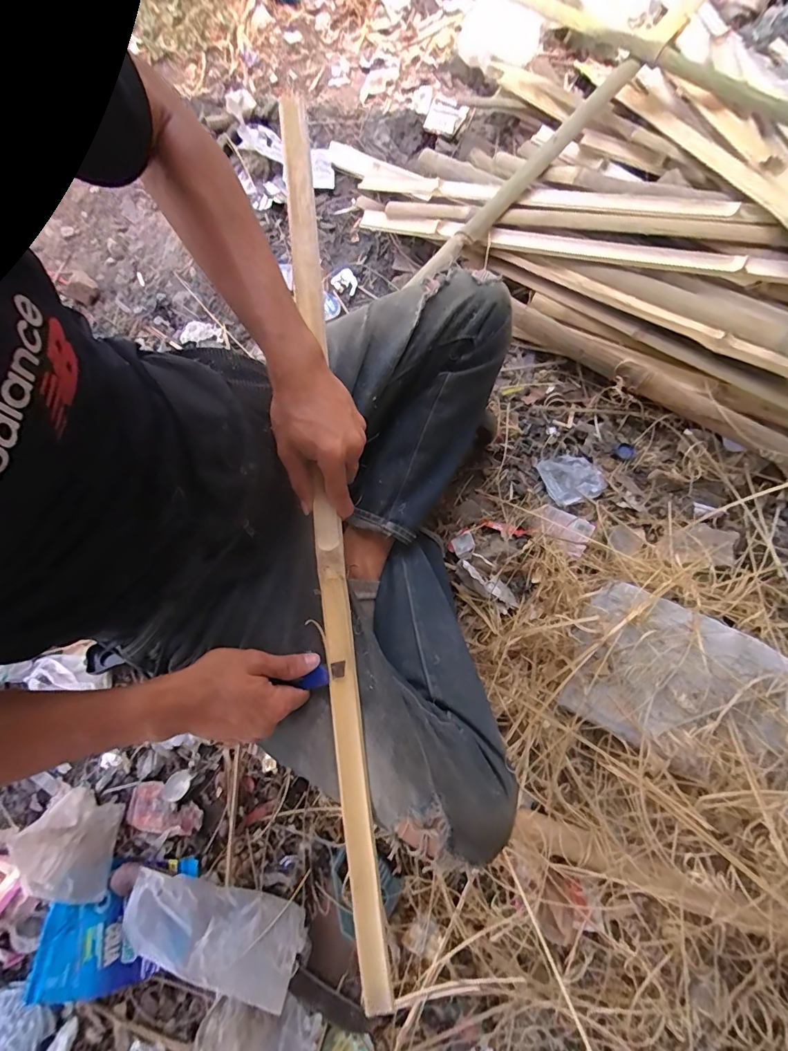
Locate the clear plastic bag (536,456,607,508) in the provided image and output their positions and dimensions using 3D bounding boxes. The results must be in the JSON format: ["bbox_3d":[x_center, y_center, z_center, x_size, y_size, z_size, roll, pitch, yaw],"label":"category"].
[{"bbox_3d":[0.299,-0.082,0.726,0.083,0.029,0.087,-15,72,-5],"label":"clear plastic bag"}]

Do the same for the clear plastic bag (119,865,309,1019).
[{"bbox_3d":[-0.254,0.566,0.600,0.245,0.042,0.109,16,72,5],"label":"clear plastic bag"}]

